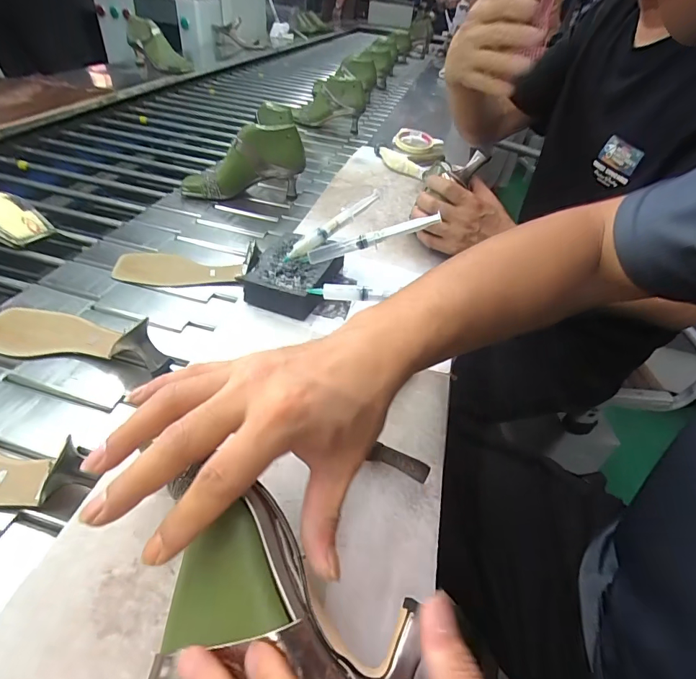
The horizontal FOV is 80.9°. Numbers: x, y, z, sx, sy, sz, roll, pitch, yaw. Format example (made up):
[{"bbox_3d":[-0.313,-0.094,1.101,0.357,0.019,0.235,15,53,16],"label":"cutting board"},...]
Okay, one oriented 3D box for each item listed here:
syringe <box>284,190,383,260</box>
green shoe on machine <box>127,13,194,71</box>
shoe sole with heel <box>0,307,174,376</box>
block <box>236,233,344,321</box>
[{"bbox_3d":[-0.016,-0.138,0.498,0.142,0.020,0.018,-37,53,-9],"label":"syringe"},{"bbox_3d":[-0.644,-0.993,1.381,0.221,0.108,0.076,35,37,-19],"label":"green shoe on machine"},{"bbox_3d":[-0.304,-0.014,0.455,0.232,0.054,0.075,12,40,1],"label":"shoe sole with heel"},{"bbox_3d":[-0.064,-0.080,0.491,0.091,0.038,0.118,17,40,7],"label":"block"}]

